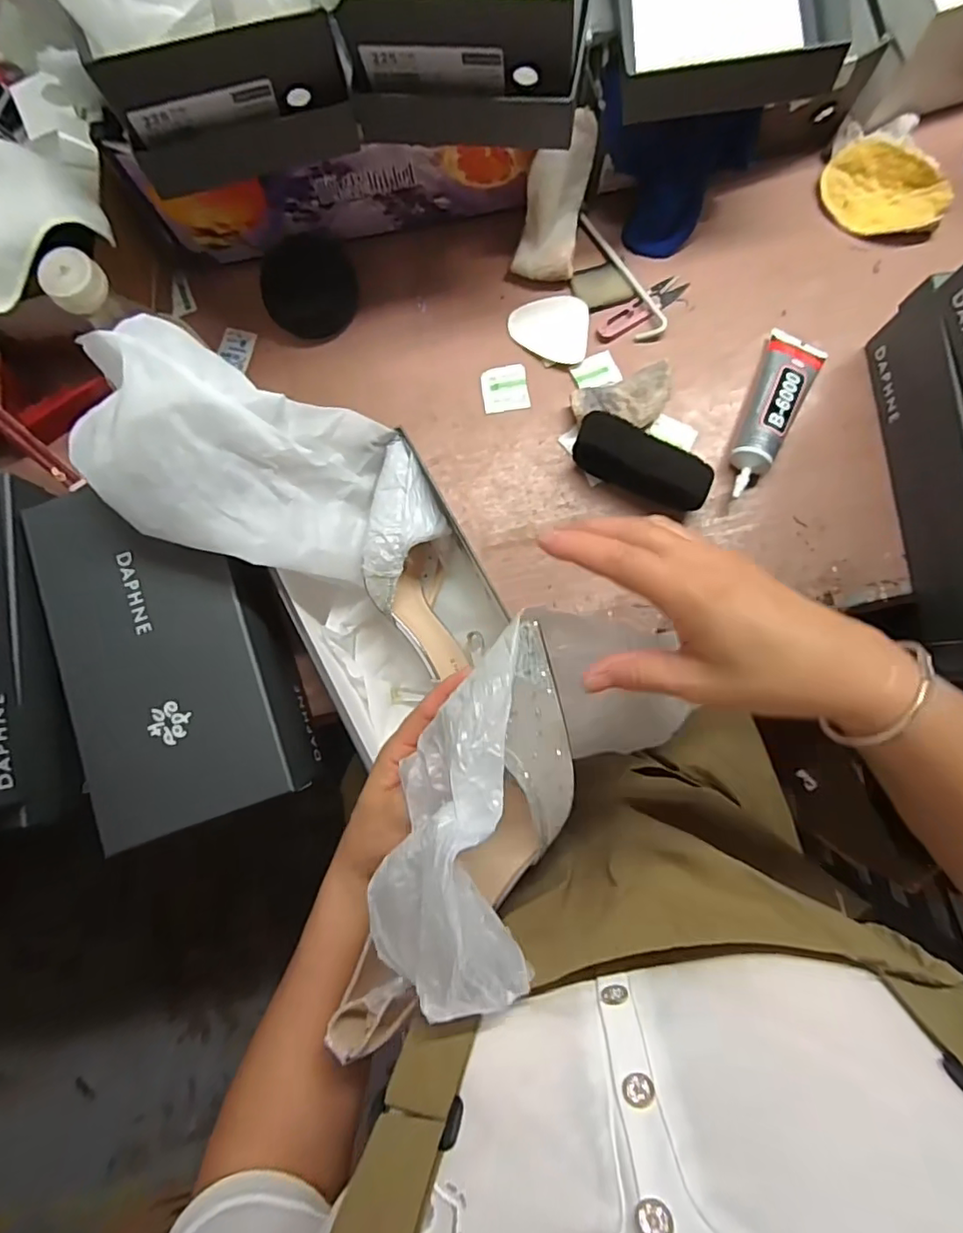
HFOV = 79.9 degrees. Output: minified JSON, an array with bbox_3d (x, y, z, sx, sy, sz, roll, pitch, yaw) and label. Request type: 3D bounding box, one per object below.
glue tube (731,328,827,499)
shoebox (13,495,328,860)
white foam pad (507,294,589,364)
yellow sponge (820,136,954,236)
[{"bbox_3d":[0.277,-0.191,0.543,0.053,0.036,0.168,21,86,5],"label":"glue tube"},{"bbox_3d":[-0.256,0.029,0.501,0.175,0.087,0.283,-19,84,1],"label":"shoebox"},{"bbox_3d":[0.067,-0.287,0.574,0.078,0.010,0.065,4,85,4],"label":"white foam pad"},{"bbox_3d":[0.394,-0.413,0.558,0.121,0.035,0.071,22,86,5],"label":"yellow sponge"}]

